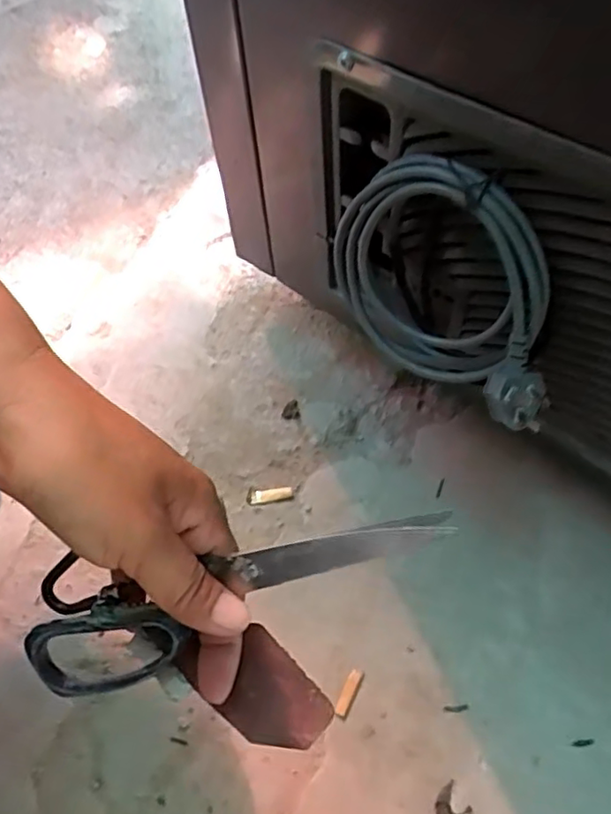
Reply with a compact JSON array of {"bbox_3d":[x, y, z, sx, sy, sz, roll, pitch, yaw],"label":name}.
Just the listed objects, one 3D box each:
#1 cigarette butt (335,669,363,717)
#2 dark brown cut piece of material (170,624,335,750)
[{"bbox_3d":[0.032,0.214,0.476,0.009,0.005,0.034,24,65,13],"label":"cigarette butt"},{"bbox_3d":[-0.022,0.117,0.269,0.067,0.006,0.036,37,82,12],"label":"dark brown cut piece of material"}]

